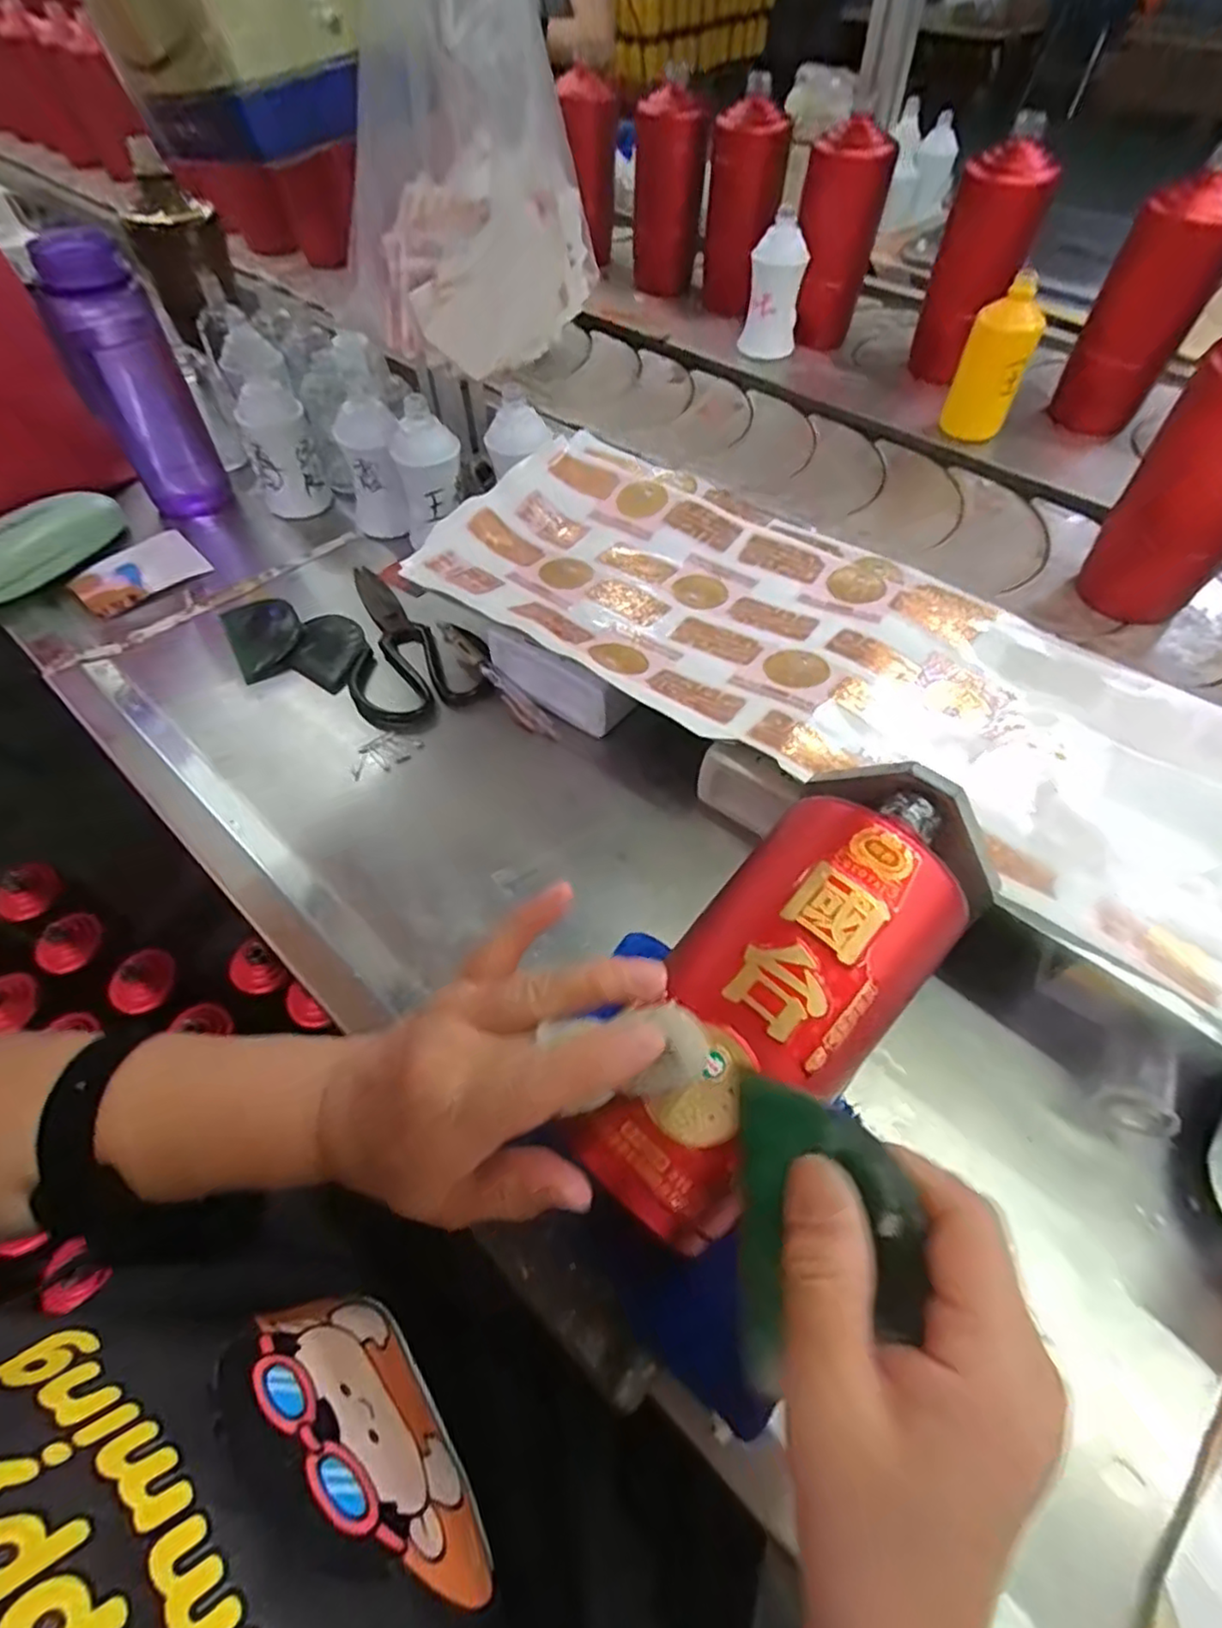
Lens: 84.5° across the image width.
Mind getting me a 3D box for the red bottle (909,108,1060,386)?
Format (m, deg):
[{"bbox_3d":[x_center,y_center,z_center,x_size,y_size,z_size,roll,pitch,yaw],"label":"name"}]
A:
[{"bbox_3d":[0.362,-0.535,0.661,0.068,0.173,0.068,-25,59,-13],"label":"red bottle"}]

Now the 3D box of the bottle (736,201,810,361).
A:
[{"bbox_3d":[0.168,-0.540,0.701,0.058,0.124,0.043,4,57,6],"label":"bottle"}]

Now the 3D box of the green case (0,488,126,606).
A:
[{"bbox_3d":[-0.474,-0.223,0.556,0.049,0.048,0.154,19,59,13],"label":"green case"}]

